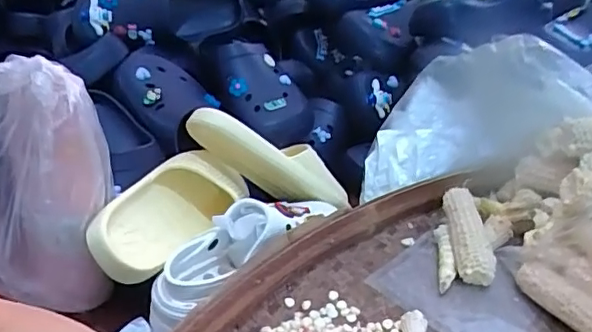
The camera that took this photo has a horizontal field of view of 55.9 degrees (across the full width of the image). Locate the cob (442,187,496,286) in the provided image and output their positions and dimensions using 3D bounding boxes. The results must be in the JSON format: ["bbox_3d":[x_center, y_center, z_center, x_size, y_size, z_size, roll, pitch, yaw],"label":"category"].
[{"bbox_3d":[0.187,0.076,0.612,0.040,0.038,0.115,1,49,-2],"label":"cob"}]

